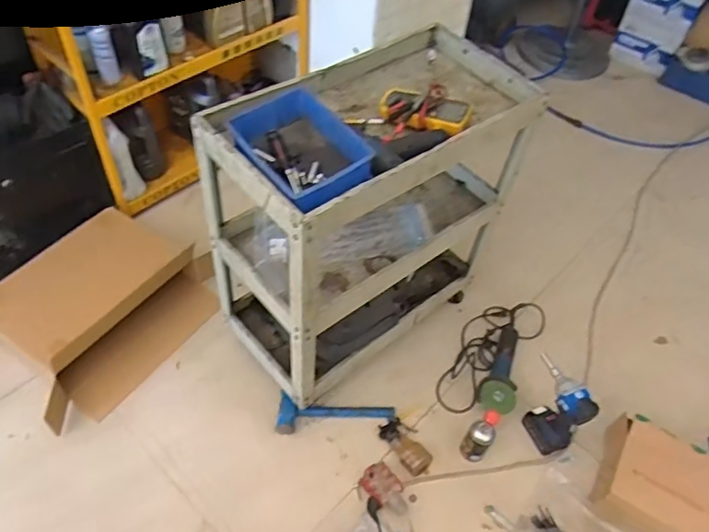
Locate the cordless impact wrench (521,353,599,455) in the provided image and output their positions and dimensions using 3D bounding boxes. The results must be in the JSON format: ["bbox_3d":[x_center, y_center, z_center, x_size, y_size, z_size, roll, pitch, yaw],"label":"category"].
[{"bbox_3d":[0.487,0.335,1.419,0.073,0.241,0.195,-18,56,-18],"label":"cordless impact wrench"}]

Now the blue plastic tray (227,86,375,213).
[{"bbox_3d":[-0.103,-0.205,1.032,0.179,0.080,0.270,-27,58,-24],"label":"blue plastic tray"}]

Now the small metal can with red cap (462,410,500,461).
[{"bbox_3d":[0.305,0.409,1.372,0.060,0.177,0.059,3,52,-4],"label":"small metal can with red cap"}]

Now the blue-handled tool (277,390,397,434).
[{"bbox_3d":[-0.043,0.380,1.454,0.306,0.065,0.092,4,52,-3],"label":"blue-handled tool"}]

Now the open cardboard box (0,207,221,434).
[{"bbox_3d":[-0.717,0.102,1.591,0.462,0.146,0.568,33,56,18],"label":"open cardboard box"}]

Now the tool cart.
[{"bbox_3d":[0.024,-0.119,1.389,0.665,0.706,0.367,-32,60,-27],"label":"tool cart"}]

